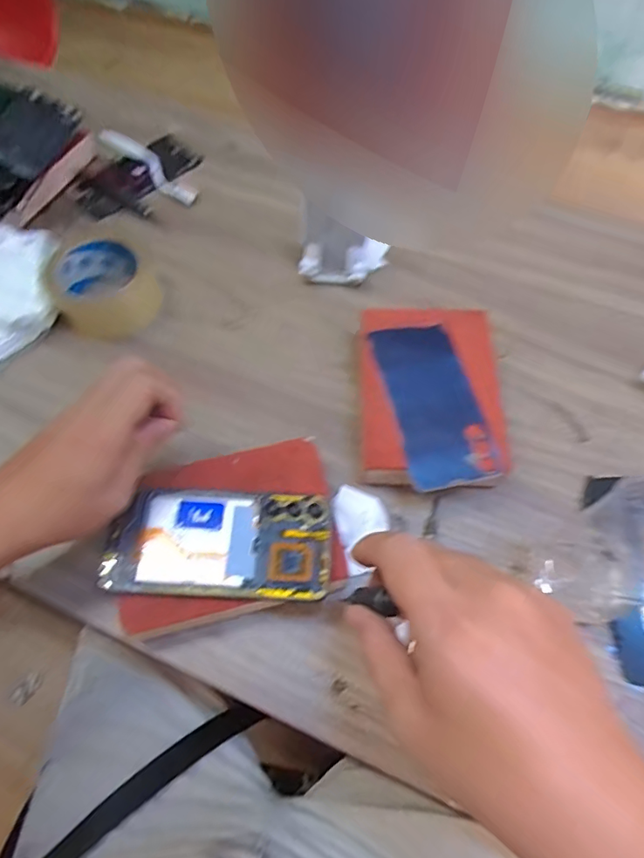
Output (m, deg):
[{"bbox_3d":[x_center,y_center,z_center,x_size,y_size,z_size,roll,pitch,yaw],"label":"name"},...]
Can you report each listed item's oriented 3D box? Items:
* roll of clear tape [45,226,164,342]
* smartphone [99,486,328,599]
[{"bbox_3d":[-0.221,-0.150,0.514,0.097,0.058,0.104,0,62,0],"label":"roll of clear tape"},{"bbox_3d":[-0.074,0.080,0.364,0.158,0.012,0.073,0,62,1],"label":"smartphone"}]

